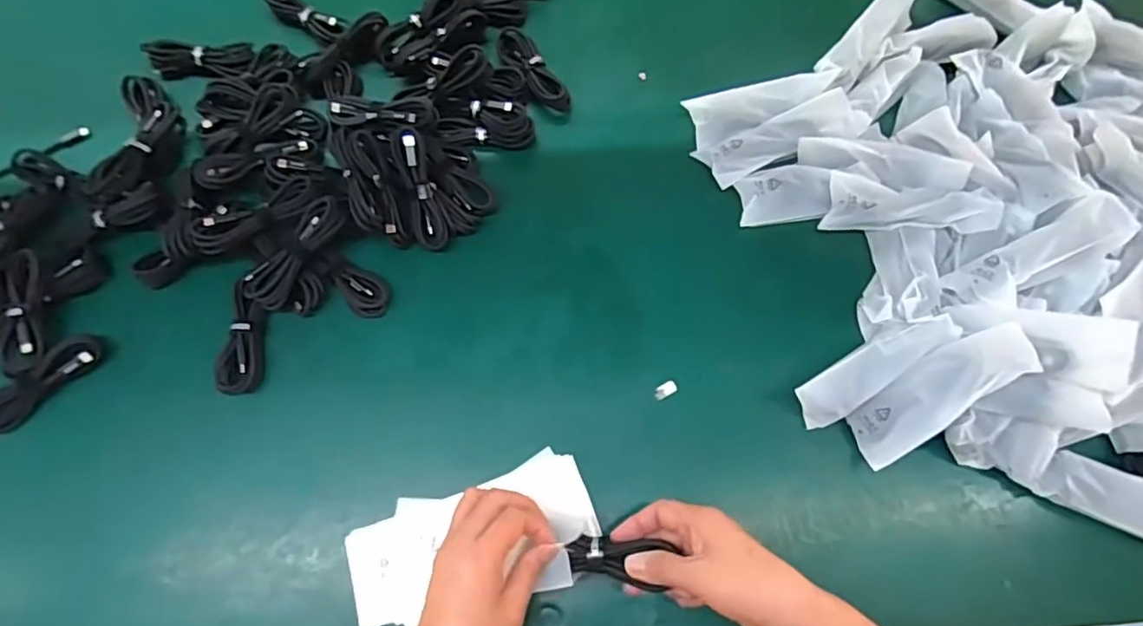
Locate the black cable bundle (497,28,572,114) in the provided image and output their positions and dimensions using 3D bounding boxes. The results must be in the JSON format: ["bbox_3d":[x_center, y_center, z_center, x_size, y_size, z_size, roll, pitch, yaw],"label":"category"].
[{"bbox_3d":[-0.041,-0.253,0.633,0.030,0.030,0.107,-32,75,-10],"label":"black cable bundle"}]

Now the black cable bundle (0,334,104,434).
[{"bbox_3d":[-0.456,0.059,0.514,0.032,0.021,0.106,41,76,12],"label":"black cable bundle"}]

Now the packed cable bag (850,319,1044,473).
[{"bbox_3d":[0.296,0.065,0.490,0.146,0.023,0.052,-43,73,19],"label":"packed cable bag"}]

